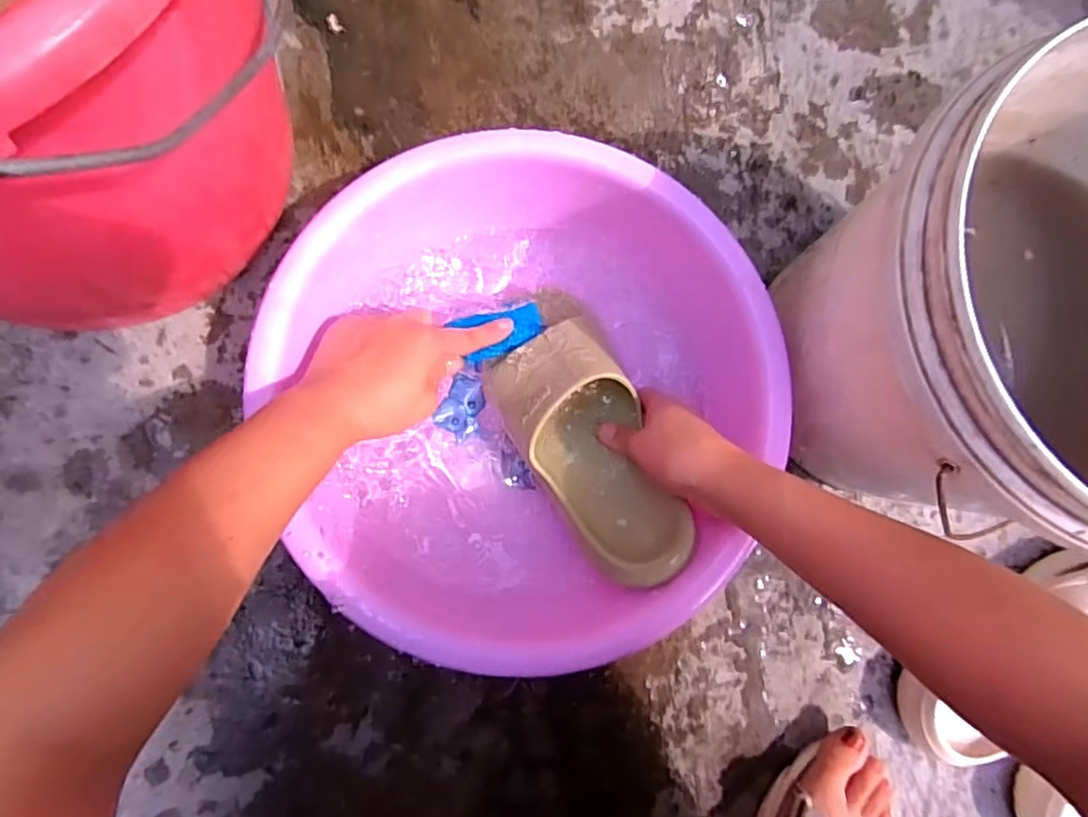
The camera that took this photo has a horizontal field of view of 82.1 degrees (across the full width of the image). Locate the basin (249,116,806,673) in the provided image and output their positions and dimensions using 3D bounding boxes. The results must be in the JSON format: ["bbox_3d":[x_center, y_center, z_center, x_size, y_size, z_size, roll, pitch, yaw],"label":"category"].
[{"bbox_3d":[-0.011,-0.007,0.447,0.322,0.109,0.339,1,84,-8],"label":"basin"}]

